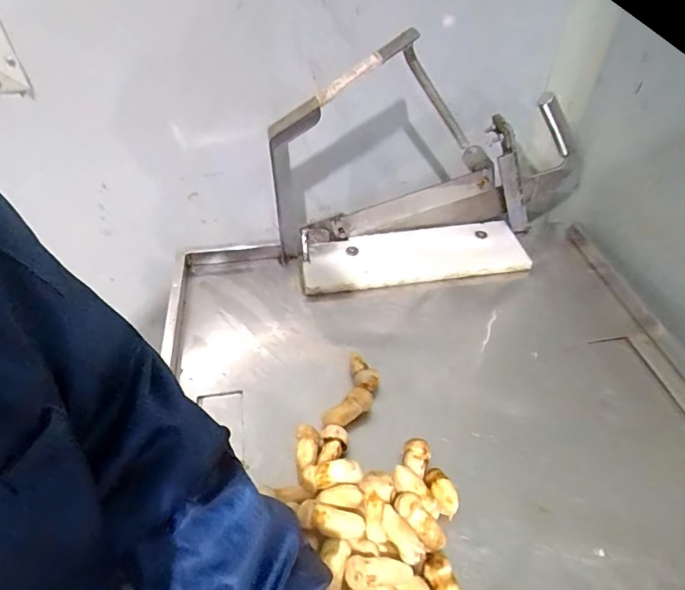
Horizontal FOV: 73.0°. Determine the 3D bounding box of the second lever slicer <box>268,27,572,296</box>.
[{"bbox_3d":[0.118,-0.181,0.615,0.422,0.269,0.193,-7,46,-7],"label":"second lever slicer"}]

